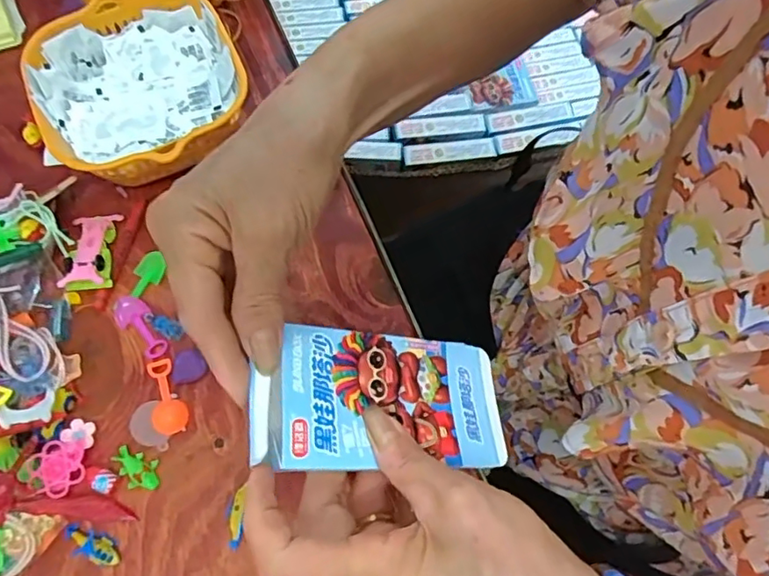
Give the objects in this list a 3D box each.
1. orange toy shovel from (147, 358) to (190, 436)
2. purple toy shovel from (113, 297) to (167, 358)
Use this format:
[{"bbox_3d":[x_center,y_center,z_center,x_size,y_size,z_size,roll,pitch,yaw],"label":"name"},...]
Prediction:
[{"bbox_3d":[-0.139,0.069,0.363,0.021,0.005,0.049,-13,69,-7],"label":"orange toy shovel"},{"bbox_3d":[-0.163,0.023,0.374,0.050,0.014,0.022,43,73,13],"label":"purple toy shovel"}]

